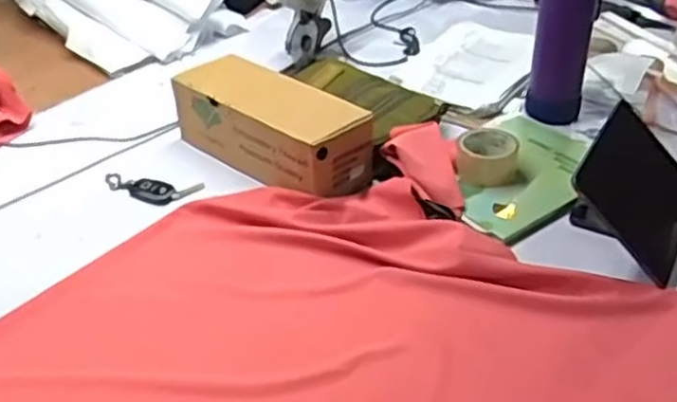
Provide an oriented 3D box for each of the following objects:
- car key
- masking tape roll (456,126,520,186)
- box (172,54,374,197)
[{"bbox_3d":[-0.293,-0.022,1.081,0.162,0.017,0.056,14,39,18],"label":"car key"},{"bbox_3d":[0.224,-0.071,1.062,0.088,0.048,0.089,7,36,11],"label":"masking tape roll"},{"bbox_3d":[-0.104,-0.124,1.107,0.124,0.119,0.338,-30,44,-35],"label":"box"}]

